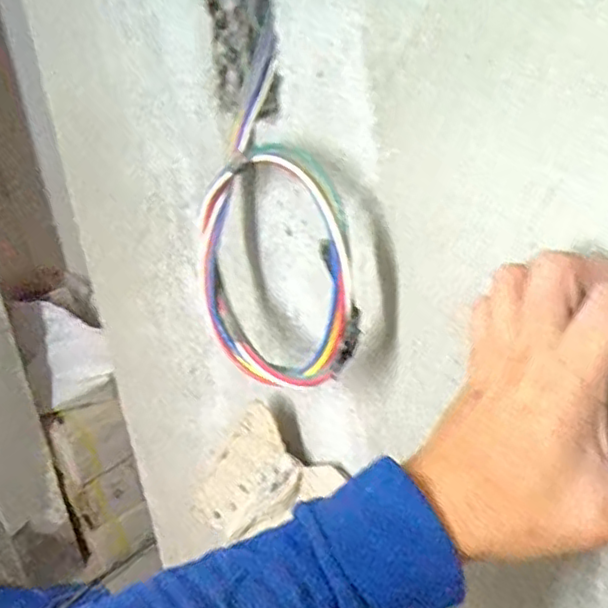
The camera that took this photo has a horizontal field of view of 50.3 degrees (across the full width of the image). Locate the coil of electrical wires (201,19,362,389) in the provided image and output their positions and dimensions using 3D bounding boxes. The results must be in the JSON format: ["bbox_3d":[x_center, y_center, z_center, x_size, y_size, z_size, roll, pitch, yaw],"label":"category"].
[{"bbox_3d":[-0.017,-0.058,0.409,0.127,0.223,0.029,5,6,43],"label":"coil of electrical wires"}]

